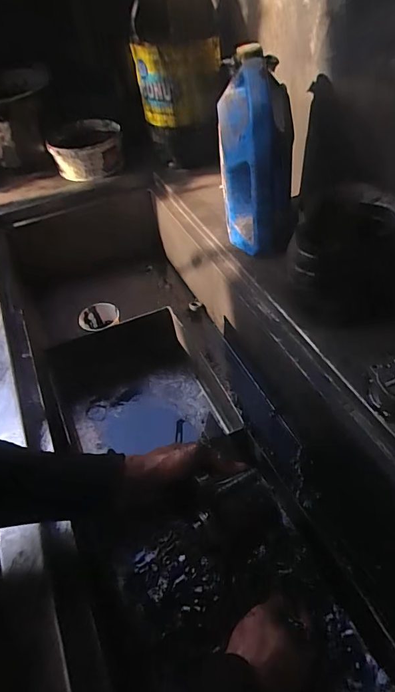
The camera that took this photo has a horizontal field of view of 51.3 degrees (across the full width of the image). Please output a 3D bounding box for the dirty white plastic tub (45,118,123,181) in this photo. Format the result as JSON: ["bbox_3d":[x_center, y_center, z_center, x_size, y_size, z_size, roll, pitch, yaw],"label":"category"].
[{"bbox_3d":[-0.298,-0.530,1.110,0.196,0.080,0.201,-9,48,-1],"label":"dirty white plastic tub"}]

